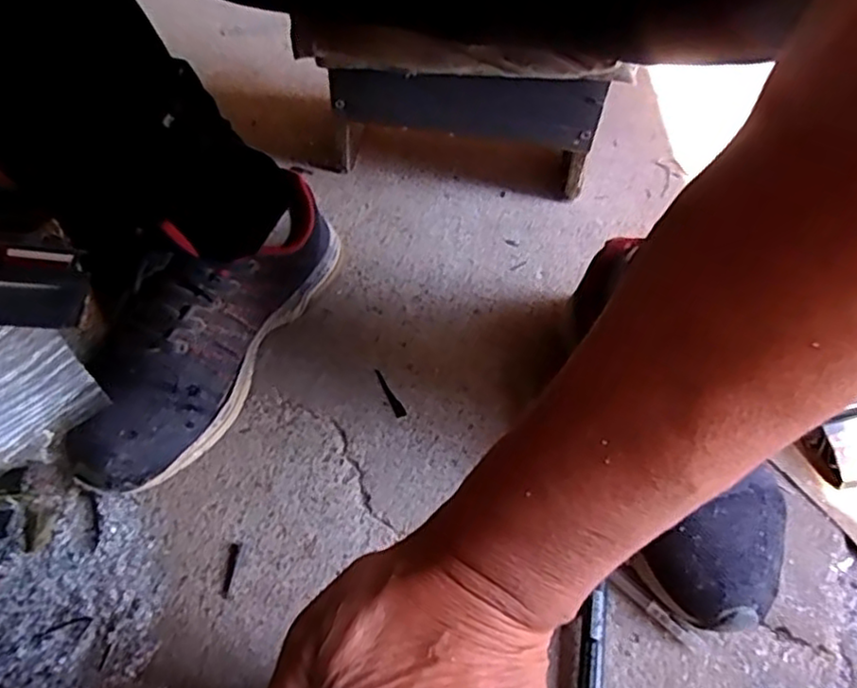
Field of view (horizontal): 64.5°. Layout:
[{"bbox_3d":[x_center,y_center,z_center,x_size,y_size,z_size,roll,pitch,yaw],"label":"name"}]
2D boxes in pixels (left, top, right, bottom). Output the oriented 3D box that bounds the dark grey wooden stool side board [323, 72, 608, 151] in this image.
[{"bbox_3d":[0.033,-0.223,0.630,0.247,0.068,0.018,9,49,1],"label":"dark grey wooden stool side board"}]

